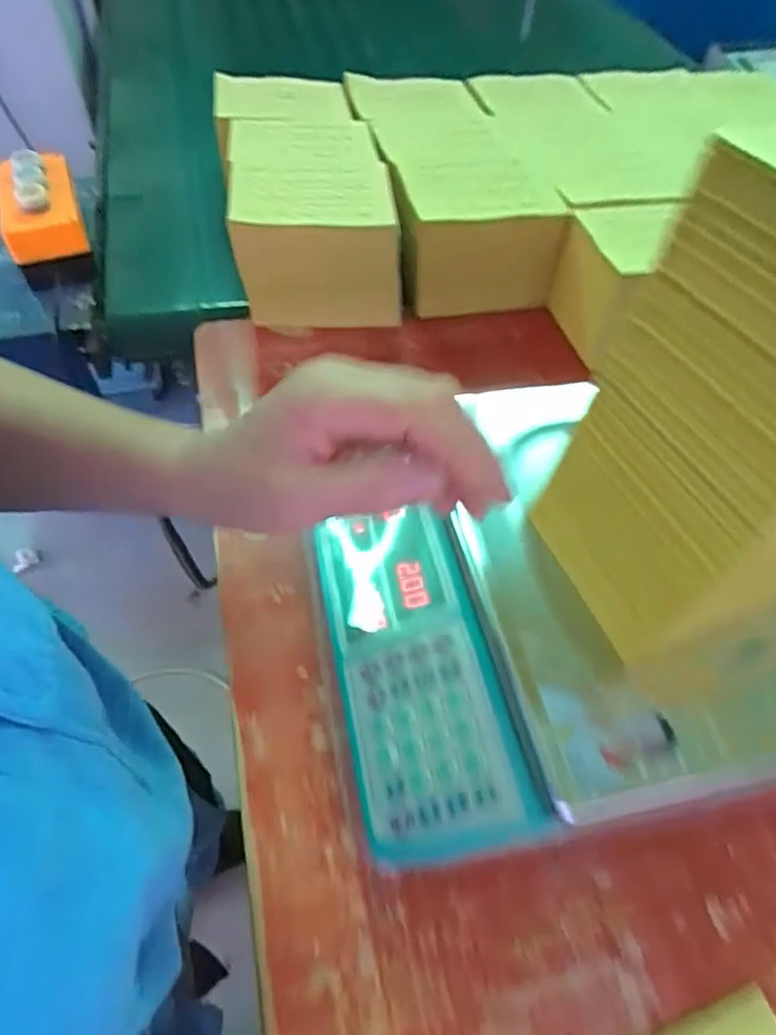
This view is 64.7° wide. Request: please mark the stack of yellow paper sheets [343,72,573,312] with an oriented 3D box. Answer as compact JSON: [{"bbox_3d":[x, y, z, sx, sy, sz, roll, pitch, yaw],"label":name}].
[{"bbox_3d":[0.059,-0.414,0.789,0.190,0.152,0.362,-12,56,-13],"label":"stack of yellow paper sheets"}]

